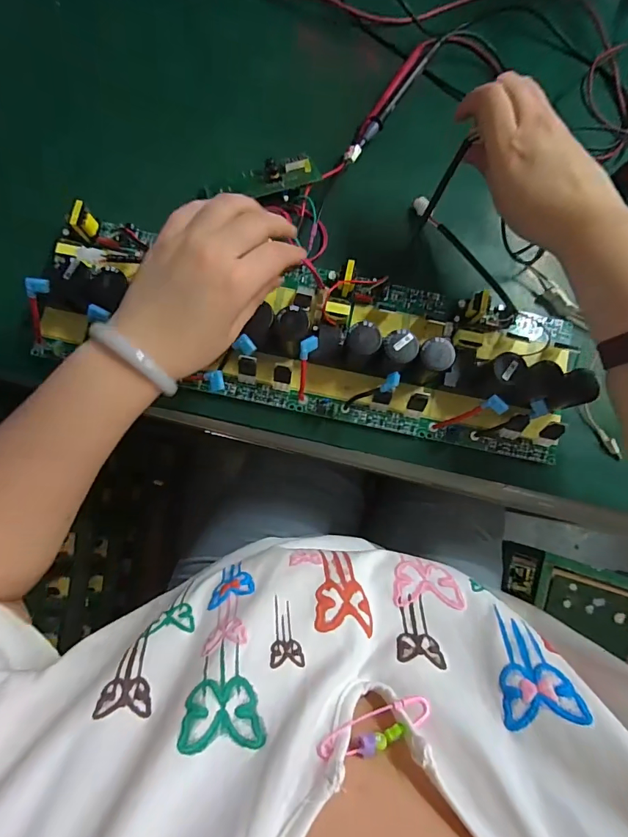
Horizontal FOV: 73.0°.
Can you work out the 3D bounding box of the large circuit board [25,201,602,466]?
[{"bbox_3d":[0.002,-0.074,0.369,0.479,0.060,0.134,12,82,-2],"label":"large circuit board"}]

